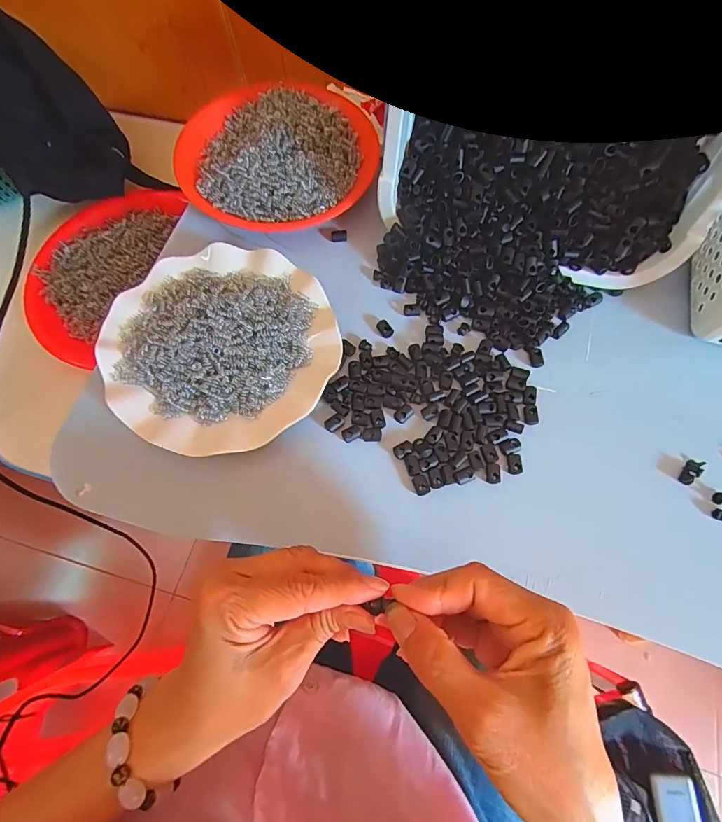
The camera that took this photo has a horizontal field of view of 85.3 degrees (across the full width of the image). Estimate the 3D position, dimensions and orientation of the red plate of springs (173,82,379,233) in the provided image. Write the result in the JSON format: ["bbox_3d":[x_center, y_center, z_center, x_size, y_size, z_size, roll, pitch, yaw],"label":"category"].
[{"bbox_3d":[-0.082,-0.259,0.389,0.190,0.028,0.174,-1,71,2],"label":"red plate of springs"}]

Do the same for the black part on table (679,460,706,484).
[{"bbox_3d":[0.252,0.047,0.299,0.011,0.005,0.024,37,76,13],"label":"black part on table"}]

